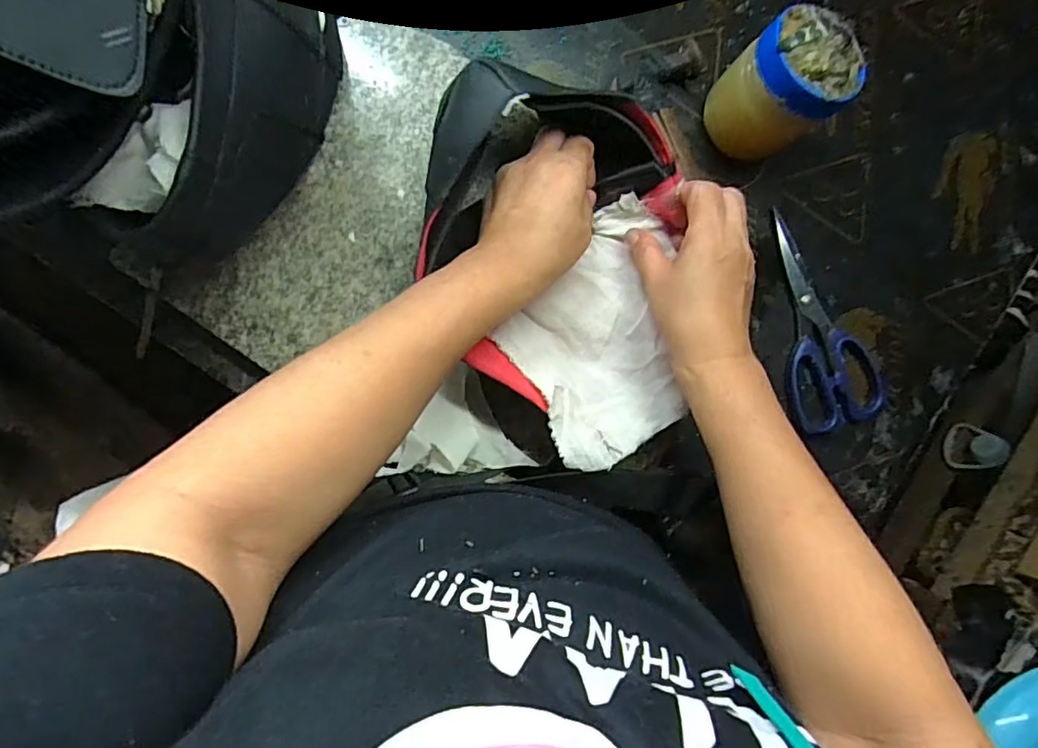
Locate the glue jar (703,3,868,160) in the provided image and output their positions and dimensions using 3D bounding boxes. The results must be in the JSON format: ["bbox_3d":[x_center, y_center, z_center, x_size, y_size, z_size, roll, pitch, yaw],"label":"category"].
[{"bbox_3d":[0.191,-0.210,0.431,0.069,0.118,0.072,0,90,-9],"label":"glue jar"}]

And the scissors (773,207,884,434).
[{"bbox_3d":[0.257,-0.045,0.487,0.080,0.014,0.183,-14,92,-8],"label":"scissors"}]

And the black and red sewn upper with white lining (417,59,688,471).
[{"bbox_3d":[0.028,-0.062,0.394,0.179,0.089,0.244,0,90,-9],"label":"black and red sewn upper with white lining"}]

